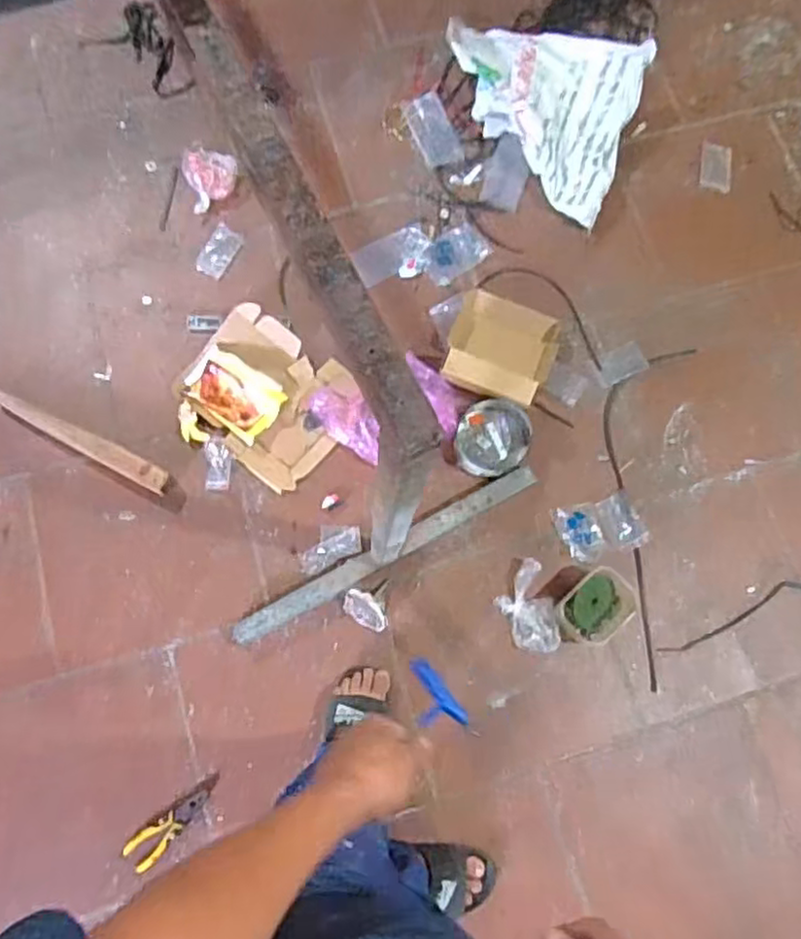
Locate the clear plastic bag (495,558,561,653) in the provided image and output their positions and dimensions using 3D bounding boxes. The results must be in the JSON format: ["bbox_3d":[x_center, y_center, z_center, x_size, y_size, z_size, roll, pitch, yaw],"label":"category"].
[{"bbox_3d":[0.240,0.264,1.305,0.099,0.029,0.169,-16,77,-5],"label":"clear plastic bag"}]

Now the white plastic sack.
[{"bbox_3d":[0.281,-0.799,1.530,0.450,0.136,0.384,20,77,3],"label":"white plastic sack"}]

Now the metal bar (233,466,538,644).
[{"bbox_3d":[-0.022,0.158,1.321,0.636,0.033,0.054,-28,79,-8],"label":"metal bar"}]

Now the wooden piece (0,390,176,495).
[{"bbox_3d":[-0.635,-0.065,1.349,0.420,0.049,0.052,28,77,5],"label":"wooden piece"}]

